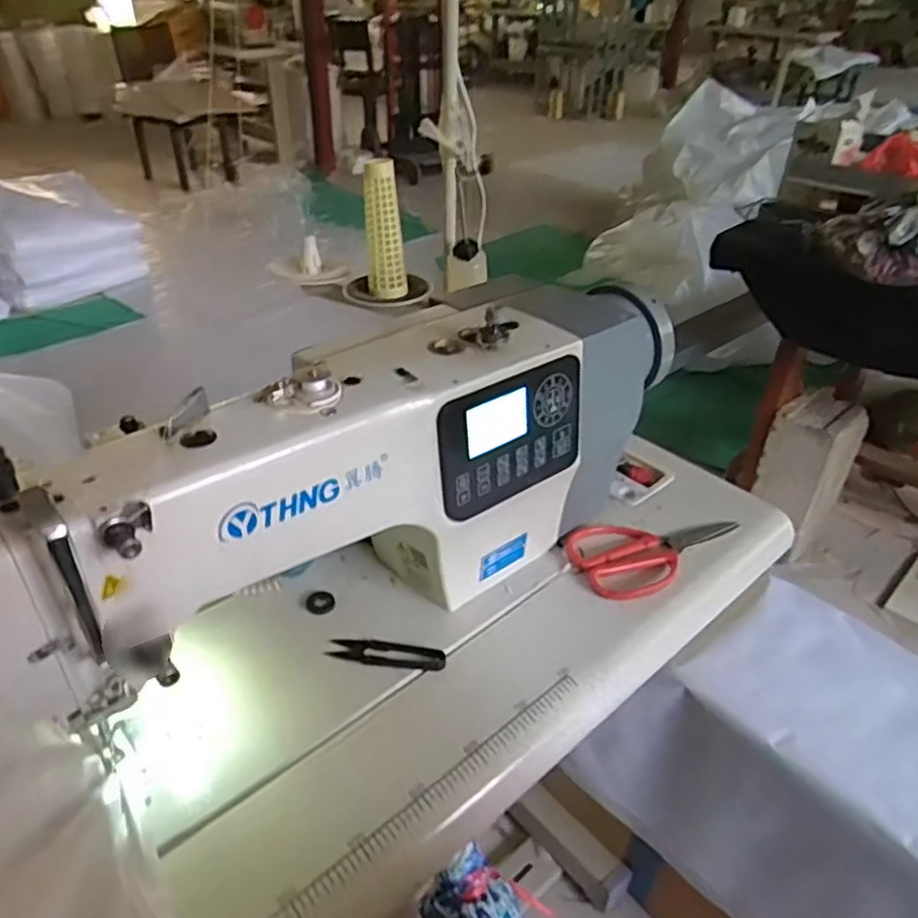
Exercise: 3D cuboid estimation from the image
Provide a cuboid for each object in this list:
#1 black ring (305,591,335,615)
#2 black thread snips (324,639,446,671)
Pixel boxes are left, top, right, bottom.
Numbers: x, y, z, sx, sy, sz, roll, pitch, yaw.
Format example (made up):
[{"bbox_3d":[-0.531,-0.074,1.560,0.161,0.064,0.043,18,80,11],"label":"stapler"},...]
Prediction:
[{"bbox_3d":[-0.123,0.127,0.625,0.024,0.004,0.027,-5,35,-10],"label":"black ring"},{"bbox_3d":[-0.059,0.159,0.579,0.096,0.008,0.026,9,35,9],"label":"black thread snips"}]

